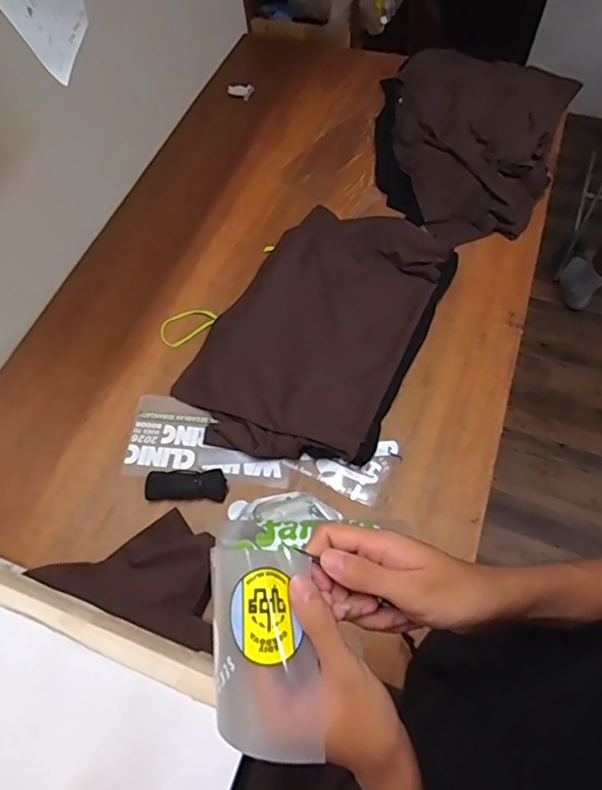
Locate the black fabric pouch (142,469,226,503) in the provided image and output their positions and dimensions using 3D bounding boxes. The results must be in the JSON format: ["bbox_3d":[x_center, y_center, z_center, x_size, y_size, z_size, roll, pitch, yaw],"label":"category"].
[{"bbox_3d":[-0.185,0.145,0.803,0.128,0.033,0.048,-1,64,3],"label":"black fabric pouch"}]

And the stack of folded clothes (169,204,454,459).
[{"bbox_3d":[0.026,-0.132,0.912,0.359,0.072,0.538,22,67,14],"label":"stack of folded clothes"}]

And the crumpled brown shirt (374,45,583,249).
[{"bbox_3d":[0.377,-0.585,1.114,0.425,0.093,0.574,13,66,10],"label":"crumpled brown shirt"}]

